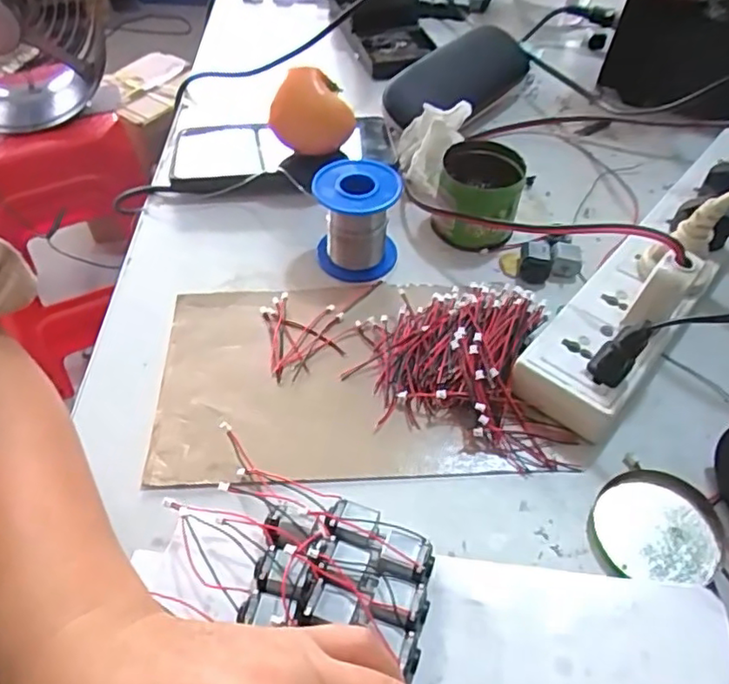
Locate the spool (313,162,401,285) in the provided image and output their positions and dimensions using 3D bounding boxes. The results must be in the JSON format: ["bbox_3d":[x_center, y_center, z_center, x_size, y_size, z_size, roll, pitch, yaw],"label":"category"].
[{"bbox_3d":[-0.005,-0.079,0.404,0.054,0.057,0.053,1,50,0],"label":"spool"}]

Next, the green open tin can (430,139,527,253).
[{"bbox_3d":[0.078,-0.101,0.432,0.057,0.051,0.060,0,50,0],"label":"green open tin can"}]

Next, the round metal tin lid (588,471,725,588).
[{"bbox_3d":[0.139,0.088,0.295,0.058,0.009,0.053,0,50,0],"label":"round metal tin lid"}]

